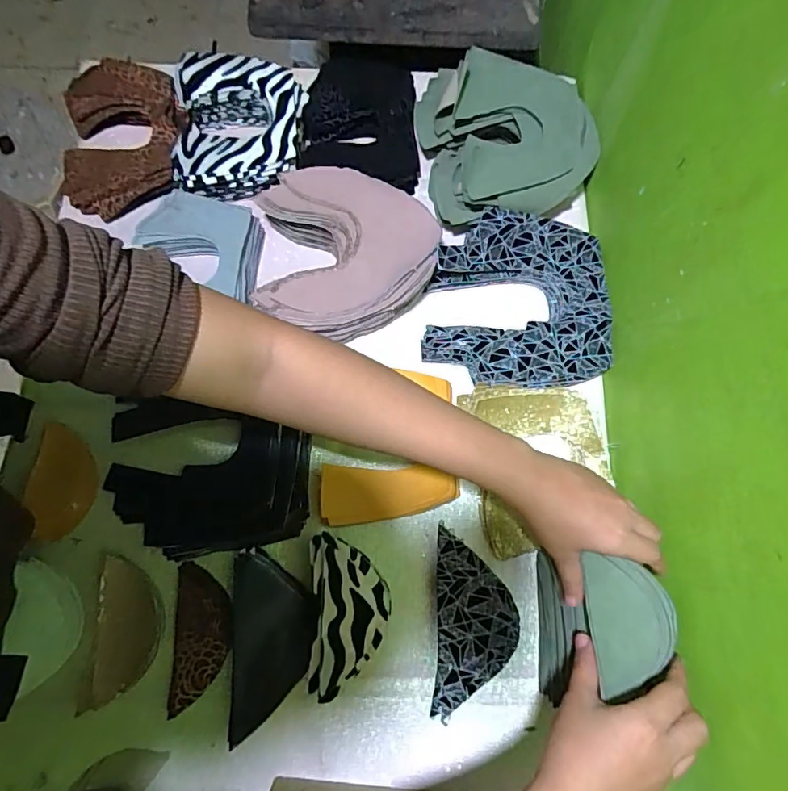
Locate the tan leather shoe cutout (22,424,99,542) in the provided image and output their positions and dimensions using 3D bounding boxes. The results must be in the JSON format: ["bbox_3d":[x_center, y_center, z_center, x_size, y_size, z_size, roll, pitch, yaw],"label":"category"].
[{"bbox_3d":[-0.317,0.085,0.483,0.054,0.018,0.105,15,72,-29],"label":"tan leather shoe cutout"}]

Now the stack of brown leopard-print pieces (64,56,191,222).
[{"bbox_3d":[-0.314,-0.299,0.581,0.137,0.032,0.191,-5,75,-3],"label":"stack of brown leopard-print pieces"}]

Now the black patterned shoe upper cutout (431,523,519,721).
[{"bbox_3d":[0.075,0.206,0.460,0.075,0.027,0.152,3,75,-1],"label":"black patterned shoe upper cutout"}]

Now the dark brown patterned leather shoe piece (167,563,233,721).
[{"bbox_3d":[-0.172,0.214,0.452,0.050,0.016,0.116,-2,75,-2],"label":"dark brown patterned leather shoe piece"}]

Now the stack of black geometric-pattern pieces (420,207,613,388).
[{"bbox_3d":[0.130,-0.099,0.533,0.186,0.041,0.183,2,75,-1],"label":"stack of black geometric-pattern pieces"}]

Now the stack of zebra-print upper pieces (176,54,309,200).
[{"bbox_3d":[-0.178,-0.300,0.572,0.143,0.054,0.158,2,75,-1],"label":"stack of zebra-print upper pieces"}]

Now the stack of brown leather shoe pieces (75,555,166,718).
[{"bbox_3d":[-0.239,0.211,0.448,0.058,0.012,0.120,4,75,0],"label":"stack of brown leather shoe pieces"}]

